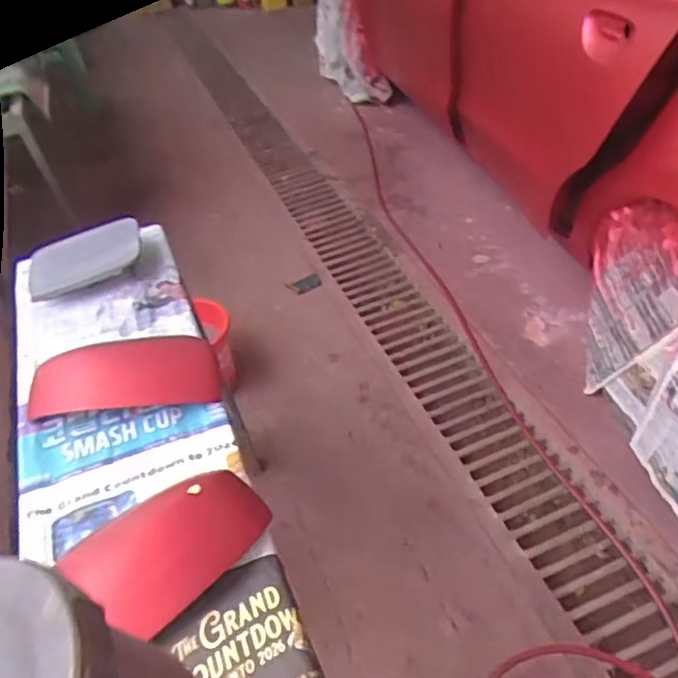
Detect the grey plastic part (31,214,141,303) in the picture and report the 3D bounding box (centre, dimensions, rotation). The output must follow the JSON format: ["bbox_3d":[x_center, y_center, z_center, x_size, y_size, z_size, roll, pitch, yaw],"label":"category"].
[{"bbox_3d":[-0.414,-0.135,1.042,0.184,0.020,0.102,-20,70,-9],"label":"grey plastic part"}]

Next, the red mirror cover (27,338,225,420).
[{"bbox_3d":[-0.280,0.043,0.819,0.237,0.068,0.101,-10,41,-8],"label":"red mirror cover"}]

